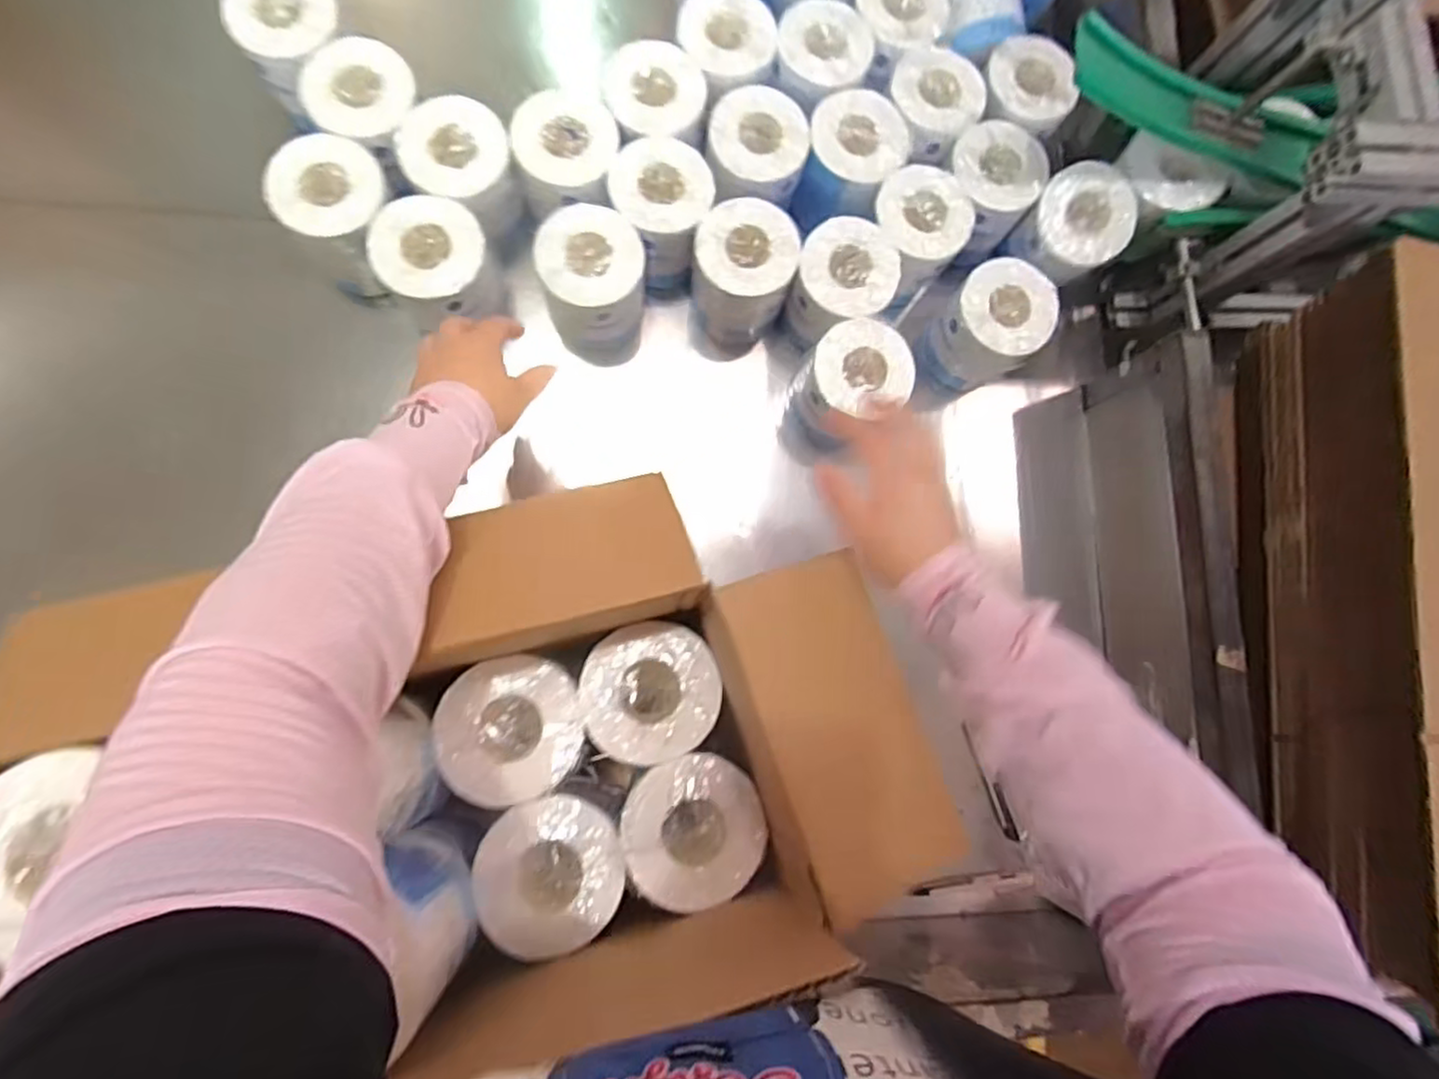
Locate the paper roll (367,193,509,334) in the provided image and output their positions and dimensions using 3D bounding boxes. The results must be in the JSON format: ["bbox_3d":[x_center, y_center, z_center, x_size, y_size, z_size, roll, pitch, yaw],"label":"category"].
[{"bbox_3d":[-0.271,-0.264,0.658,0.099,0.095,0.105,1,83,-6],"label":"paper roll"}]

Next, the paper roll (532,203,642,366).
[{"bbox_3d":[-0.128,-0.259,0.692,0.098,0.134,0.111,-11,85,-8],"label":"paper roll"}]

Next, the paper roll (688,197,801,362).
[{"bbox_3d":[0.020,-0.271,0.709,0.094,0.150,0.102,1,83,-6],"label":"paper roll"}]

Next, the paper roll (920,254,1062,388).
[{"bbox_3d":[0.285,-0.228,0.738,0.094,0.137,0.093,1,83,-6],"label":"paper roll"}]

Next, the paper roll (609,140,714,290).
[{"bbox_3d":[-0.061,-0.331,0.706,0.095,0.126,0.095,1,83,-6],"label":"paper roll"}]

